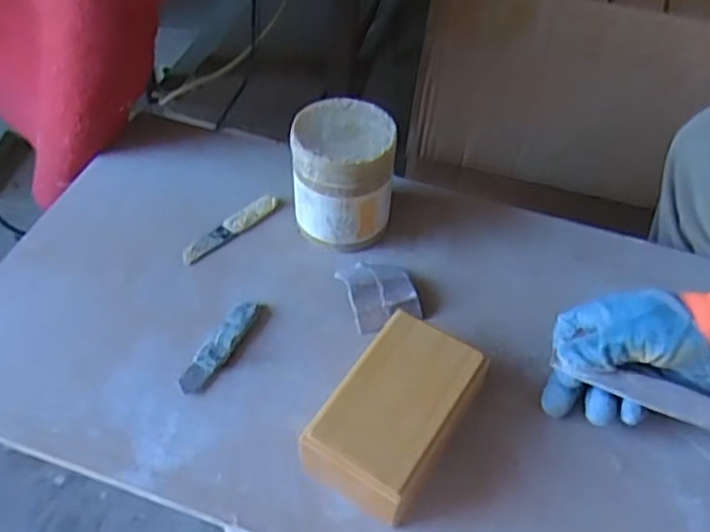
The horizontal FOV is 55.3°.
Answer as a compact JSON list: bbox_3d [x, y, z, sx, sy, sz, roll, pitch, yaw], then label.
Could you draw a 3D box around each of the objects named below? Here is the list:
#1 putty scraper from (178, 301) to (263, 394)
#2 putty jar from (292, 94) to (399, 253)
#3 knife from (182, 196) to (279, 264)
[{"bbox_3d":[-0.103,0.061,0.524,0.022,0.010,0.090,26,55,19],"label":"putty scraper"},{"bbox_3d":[-0.009,-0.074,0.580,0.081,0.104,0.079,1,51,-1],"label":"putty jar"},{"bbox_3d":[-0.111,-0.034,0.606,0.020,0.005,0.102,37,59,25],"label":"knife"}]

